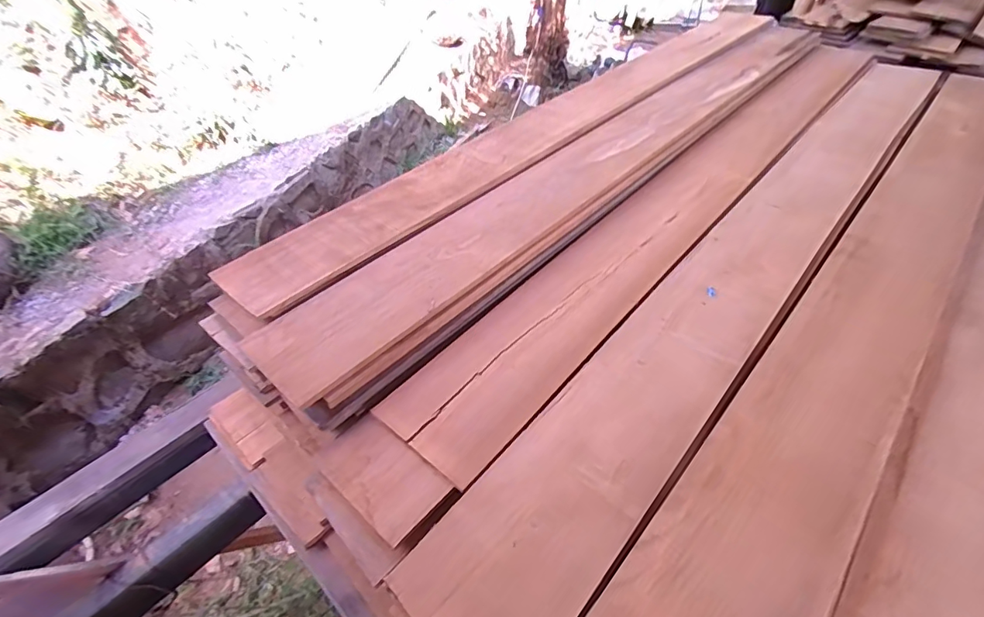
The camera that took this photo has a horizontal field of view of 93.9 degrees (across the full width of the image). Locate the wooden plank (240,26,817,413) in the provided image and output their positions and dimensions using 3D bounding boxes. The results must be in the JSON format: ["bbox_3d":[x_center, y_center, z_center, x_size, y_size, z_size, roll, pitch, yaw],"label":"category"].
[{"bbox_3d":[0.357,-0.433,1.198,0.183,0.025,2.020,35,56,27],"label":"wooden plank"}]

